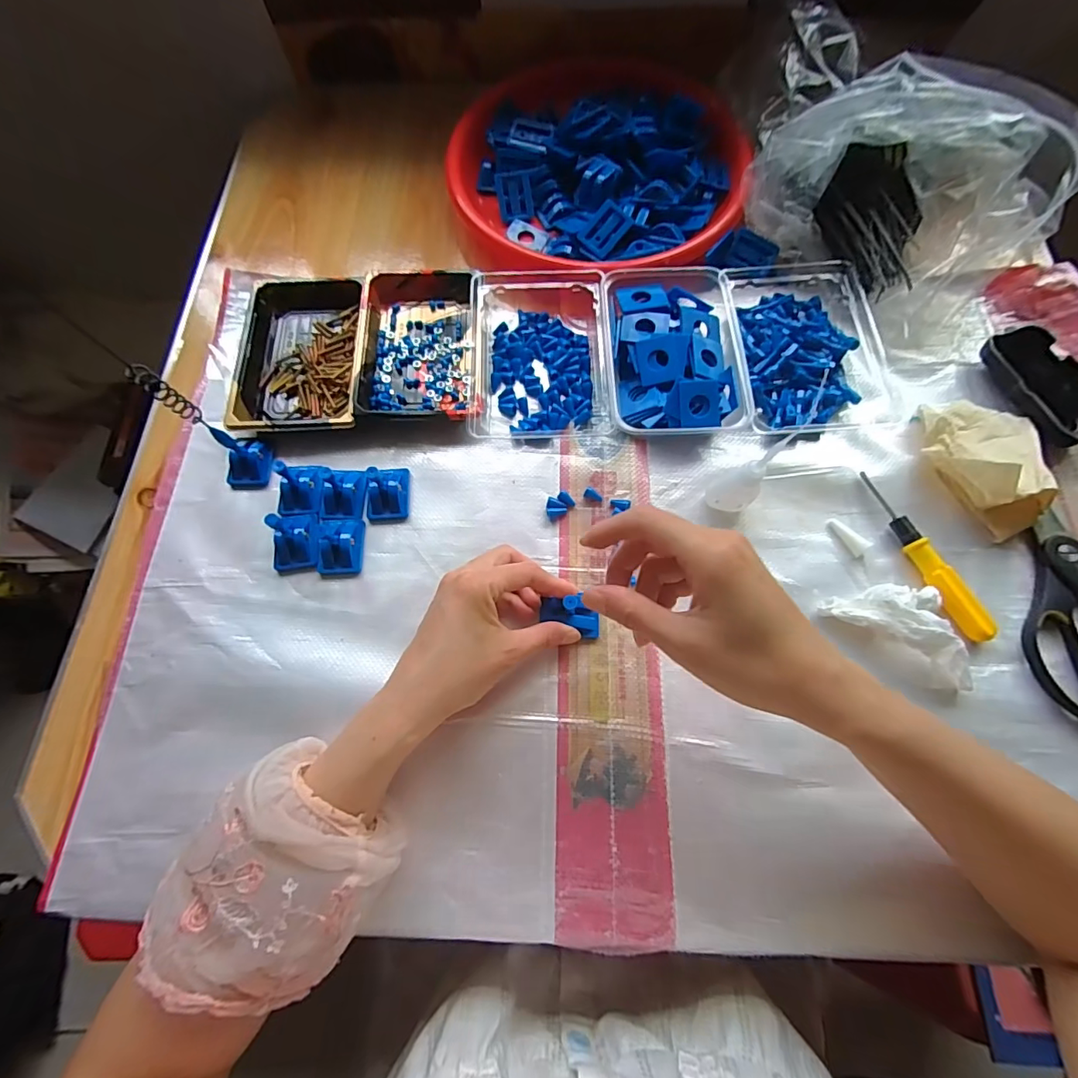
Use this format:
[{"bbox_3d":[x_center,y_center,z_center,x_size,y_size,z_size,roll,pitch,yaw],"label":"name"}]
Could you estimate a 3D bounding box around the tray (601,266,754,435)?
[{"bbox_3d":[0.113,-0.161,0.433,0.106,0.034,0.165,-3,70,1],"label":"tray"}]

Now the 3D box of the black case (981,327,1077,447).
[{"bbox_3d":[0.421,-0.126,0.417,0.052,0.028,0.108,-16,70,-4],"label":"black case"}]

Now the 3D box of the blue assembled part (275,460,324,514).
[{"bbox_3d":[-0.193,-0.041,0.402,0.034,0.021,0.038,5,70,4],"label":"blue assembled part"}]

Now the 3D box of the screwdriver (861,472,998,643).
[{"bbox_3d":[0.290,0.010,0.379,0.016,0.016,0.141,-23,71,-6],"label":"screwdriver"}]

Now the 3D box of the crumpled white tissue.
[{"bbox_3d":[0.250,0.067,0.350,0.083,0.036,0.069,1,70,2],"label":"crumpled white tissue"}]

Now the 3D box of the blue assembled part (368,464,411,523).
[{"bbox_3d":[-0.124,-0.042,0.395,0.033,0.041,0.041,-3,70,1],"label":"blue assembled part"}]

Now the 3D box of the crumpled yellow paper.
[{"bbox_3d":[0.349,-0.064,0.389,0.084,0.046,0.119,11,71,6],"label":"crumpled yellow paper"}]

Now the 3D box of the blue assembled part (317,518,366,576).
[{"bbox_3d":[-0.156,0.003,0.391,0.033,0.022,0.044,-3,70,1],"label":"blue assembled part"}]

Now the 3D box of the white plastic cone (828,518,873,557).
[{"bbox_3d":[0.239,-0.003,0.388,0.012,0.011,0.034,-33,72,-10],"label":"white plastic cone"}]

